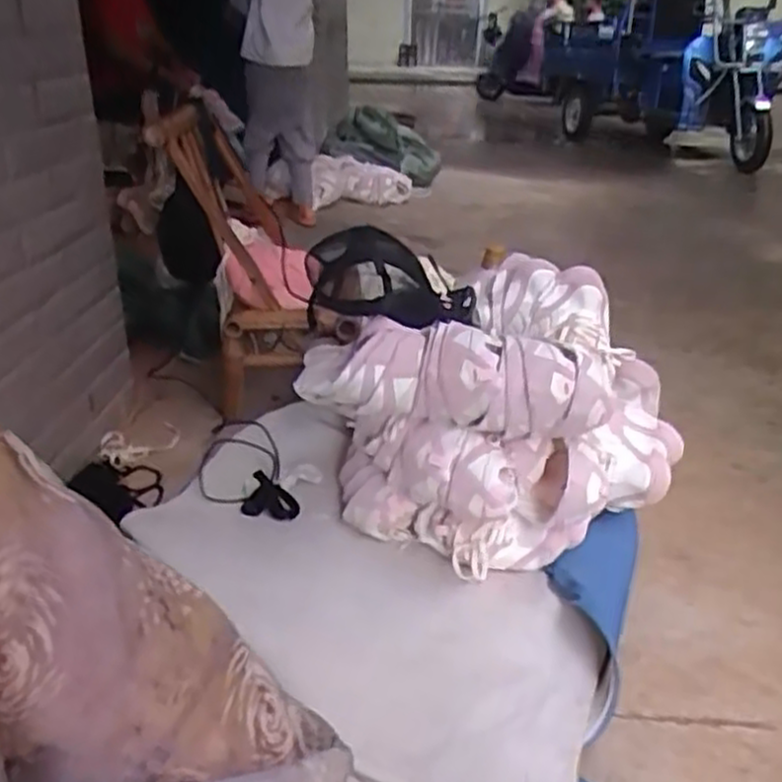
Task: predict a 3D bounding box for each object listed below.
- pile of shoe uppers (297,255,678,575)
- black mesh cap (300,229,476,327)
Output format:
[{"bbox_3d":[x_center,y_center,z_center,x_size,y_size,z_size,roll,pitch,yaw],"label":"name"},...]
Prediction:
[{"bbox_3d":[0.160,0.053,1.258,0.533,0.387,0.394,-8,27,-17],"label":"pile of shoe uppers"},{"bbox_3d":[-0.001,-0.181,1.229,0.271,0.115,0.179,0,26,-2],"label":"black mesh cap"}]

